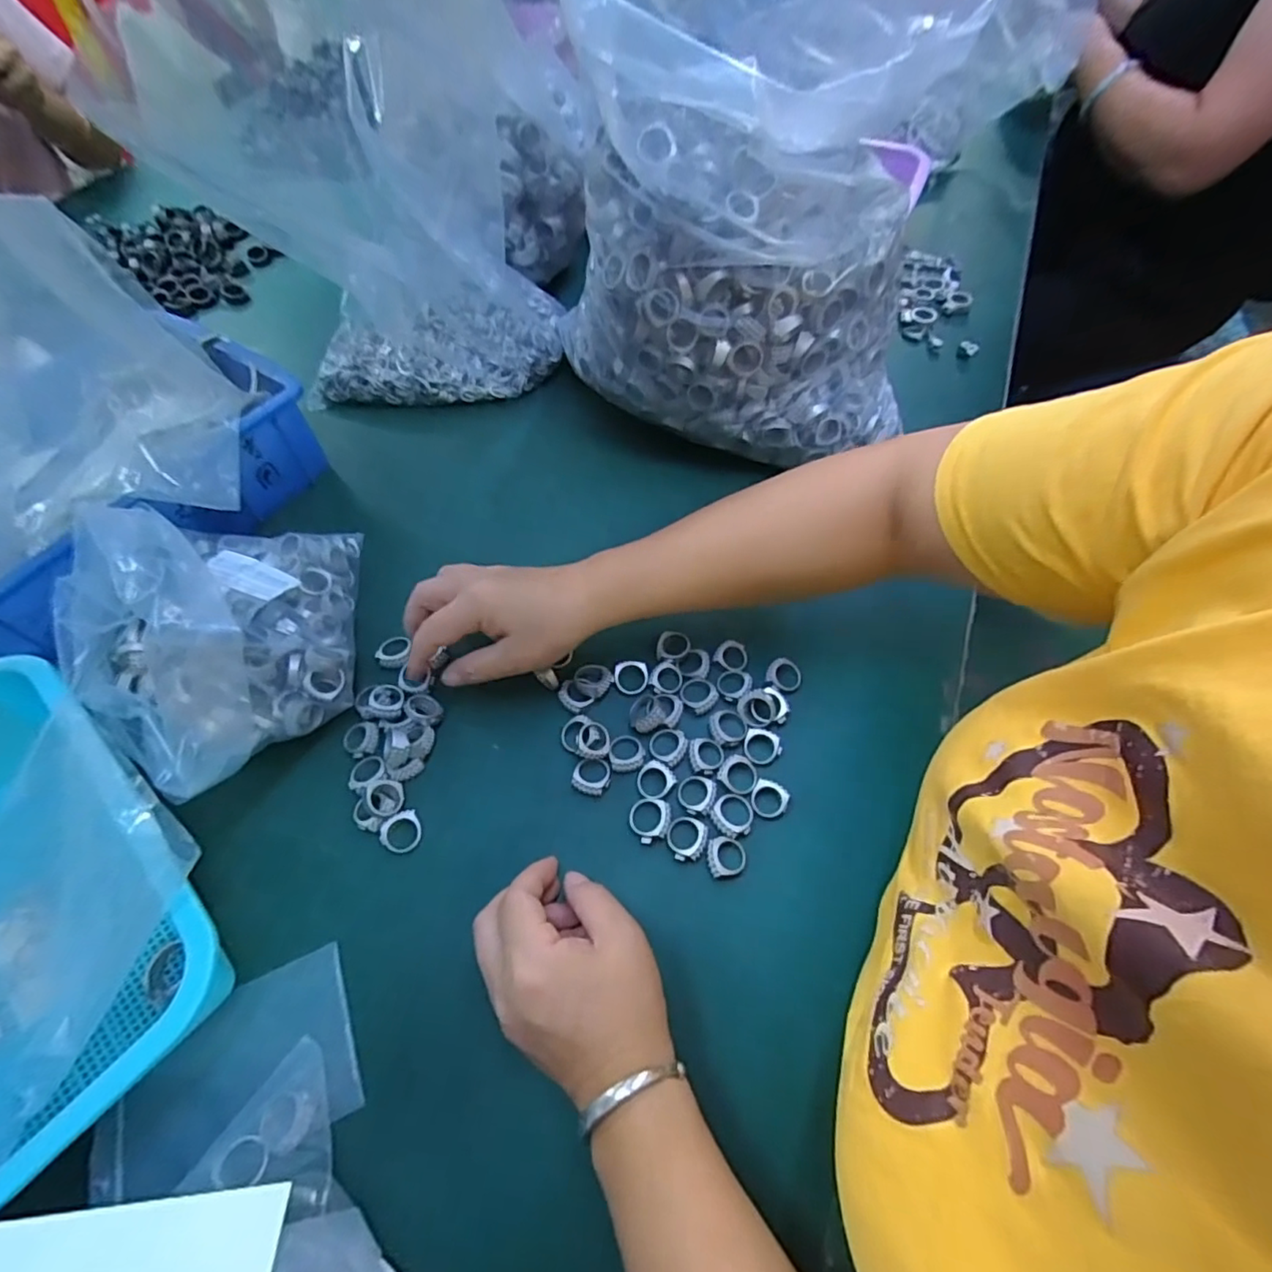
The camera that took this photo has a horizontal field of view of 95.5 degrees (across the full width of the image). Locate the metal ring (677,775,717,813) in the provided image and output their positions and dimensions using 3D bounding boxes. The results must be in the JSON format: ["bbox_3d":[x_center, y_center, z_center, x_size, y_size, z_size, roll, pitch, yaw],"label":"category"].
[{"bbox_3d":[0.038,0.097,0.358,0.022,0.004,0.022,0,58,0],"label":"metal ring"}]

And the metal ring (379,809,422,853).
[{"bbox_3d":[-0.143,0.120,0.351,0.024,0.005,0.024,0,58,0],"label":"metal ring"}]

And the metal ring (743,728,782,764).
[{"bbox_3d":[0.082,0.071,0.375,0.024,0.006,0.022,0,58,0],"label":"metal ring"}]

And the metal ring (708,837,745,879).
[{"bbox_3d":[0.053,0.130,0.342,0.023,0.008,0.022,0,58,0],"label":"metal ring"}]

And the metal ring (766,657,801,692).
[{"bbox_3d":[0.102,0.027,0.399,0.023,0.006,0.024,2,76,-8],"label":"metal ring"}]

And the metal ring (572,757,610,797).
[{"bbox_3d":[-0.028,0.088,0.368,0.023,0.009,0.023,0,58,0],"label":"metal ring"}]

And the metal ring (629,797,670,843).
[{"bbox_3d":[0.008,0.112,0.353,0.025,0.006,0.026,0,58,0],"label":"metal ring"}]

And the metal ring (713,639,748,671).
[{"bbox_3d":[0.068,0.014,0.411,0.023,0.009,0.022,0,58,0],"label":"metal ring"}]

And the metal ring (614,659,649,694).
[{"bbox_3d":[-0.003,0.027,0.403,0.024,0.004,0.023,0,58,0],"label":"metal ring"}]

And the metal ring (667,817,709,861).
[{"bbox_3d":[0.030,0.121,0.345,0.023,0.004,0.025,0,58,0],"label":"metal ring"}]

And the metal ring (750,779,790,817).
[{"bbox_3d":[0.083,0.101,0.358,0.021,0.005,0.022,0,58,0],"label":"metal ring"}]

